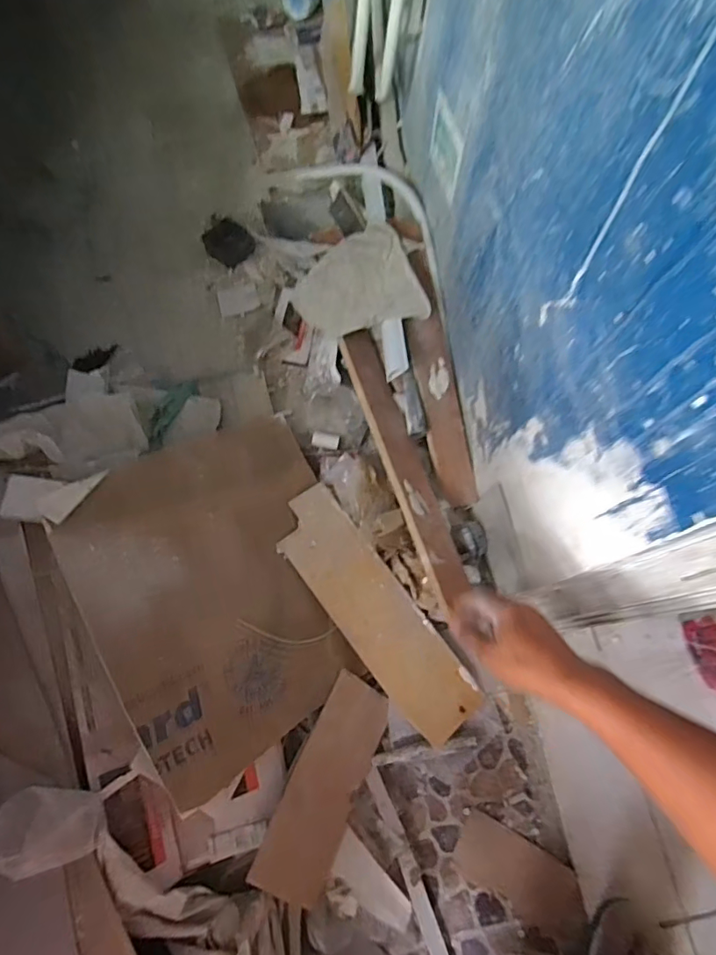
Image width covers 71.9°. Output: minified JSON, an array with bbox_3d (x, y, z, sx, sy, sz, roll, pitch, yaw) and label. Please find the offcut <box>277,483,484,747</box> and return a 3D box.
[{"bbox_3d":[0.024,0.193,0.722,0.113,0.012,0.390,-35,83,-24],"label":"offcut"}]

